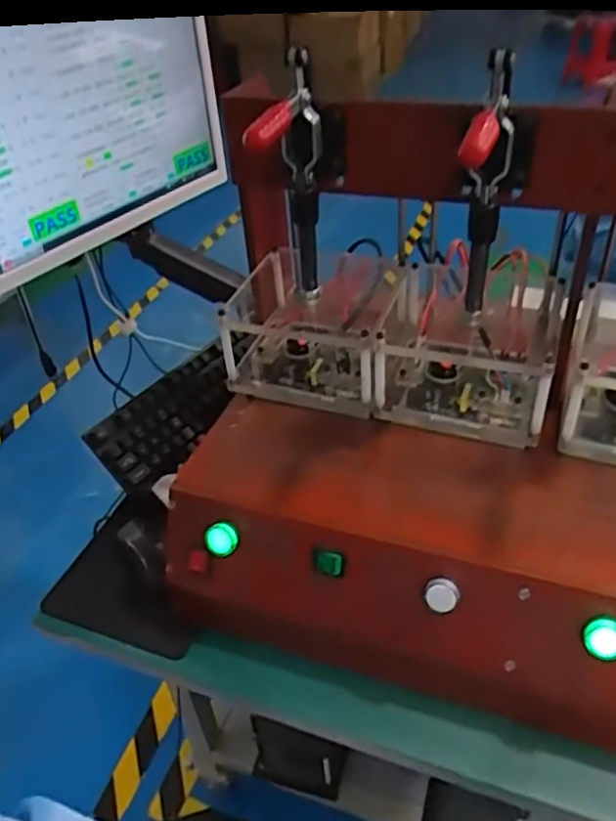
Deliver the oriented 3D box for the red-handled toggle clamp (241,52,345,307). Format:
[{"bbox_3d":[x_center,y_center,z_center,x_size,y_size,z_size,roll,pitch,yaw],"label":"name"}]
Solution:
[{"bbox_3d":[-0.002,-0.173,0.546,0.044,0.200,0.122,9,41,17],"label":"red-handled toggle clamp"}]

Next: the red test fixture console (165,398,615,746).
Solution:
[{"bbox_3d":[0.186,0.146,0.583,0.634,0.144,0.193,11,41,18],"label":"red test fixture console"}]

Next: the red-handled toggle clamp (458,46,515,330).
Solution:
[{"bbox_3d":[0.130,-0.149,0.494,0.030,0.204,0.111,6,40,14],"label":"red-handled toggle clamp"}]

